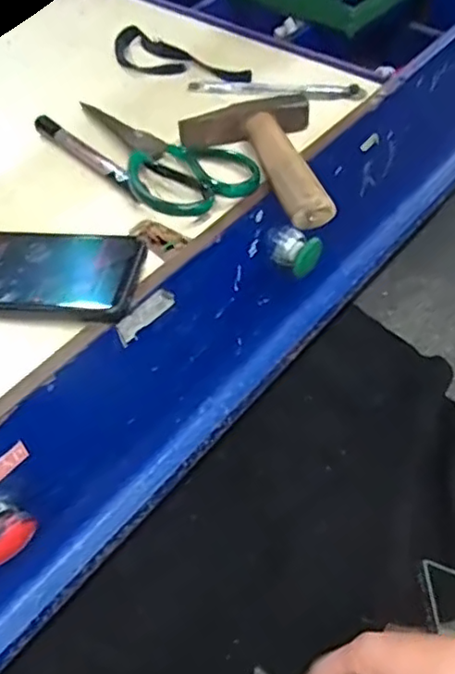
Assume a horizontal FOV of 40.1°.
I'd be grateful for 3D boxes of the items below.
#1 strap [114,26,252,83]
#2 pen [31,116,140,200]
[{"bbox_3d":[-0.050,-0.271,0.614,0.162,0.013,0.060,27,56,22],"label":"strap"},{"bbox_3d":[-0.119,-0.155,0.525,0.015,0.012,0.148,-36,58,-25],"label":"pen"}]

